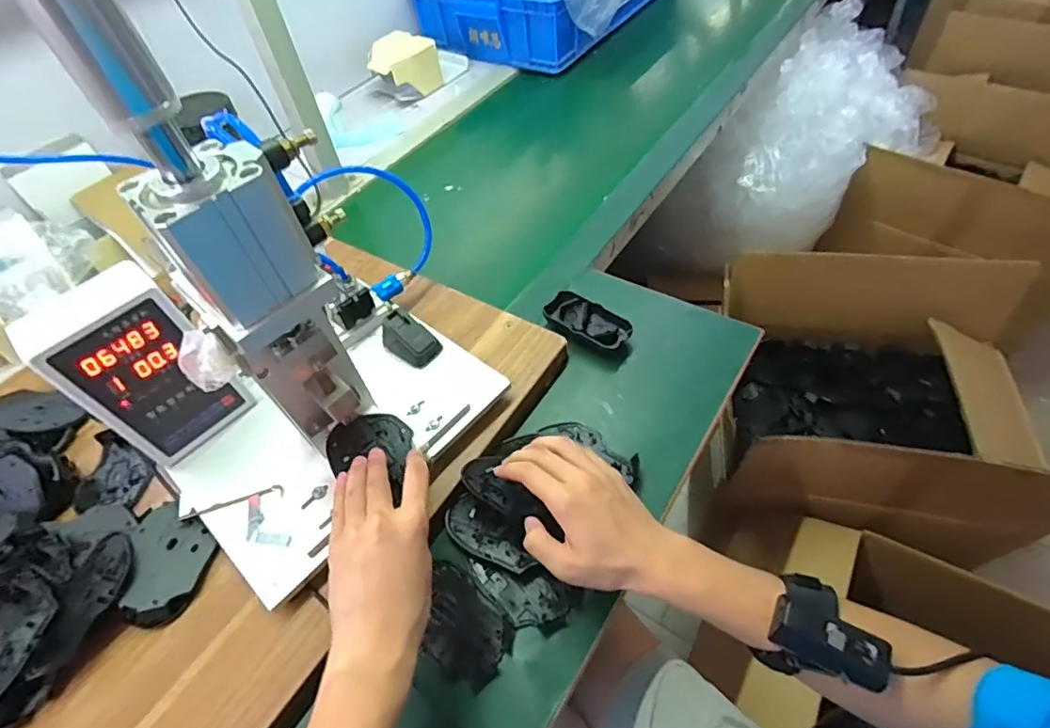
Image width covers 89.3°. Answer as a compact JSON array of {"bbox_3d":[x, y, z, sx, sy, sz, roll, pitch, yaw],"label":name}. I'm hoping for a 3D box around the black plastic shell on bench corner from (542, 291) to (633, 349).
[{"bbox_3d":[0.078,-0.053,0.660,0.107,0.026,0.051,29,61,25],"label":"black plastic shell on bench corner"}]

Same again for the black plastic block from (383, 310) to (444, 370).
[{"bbox_3d":[-0.129,-0.031,0.597,0.064,0.030,0.044,26,59,23],"label":"black plastic block"}]

